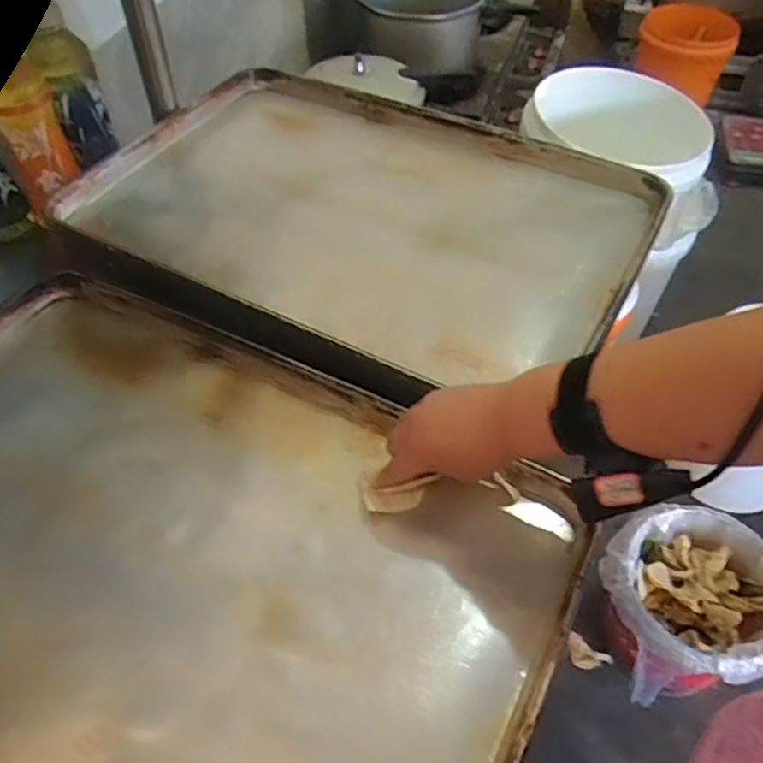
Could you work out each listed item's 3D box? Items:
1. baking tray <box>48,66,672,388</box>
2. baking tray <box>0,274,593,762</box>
[{"bbox_3d":[-0.031,-0.193,0.749,0.606,0.049,0.393,24,54,20],"label":"baking tray"},{"bbox_3d":[-0.176,0.131,0.511,0.587,0.036,0.395,23,54,19],"label":"baking tray"}]

